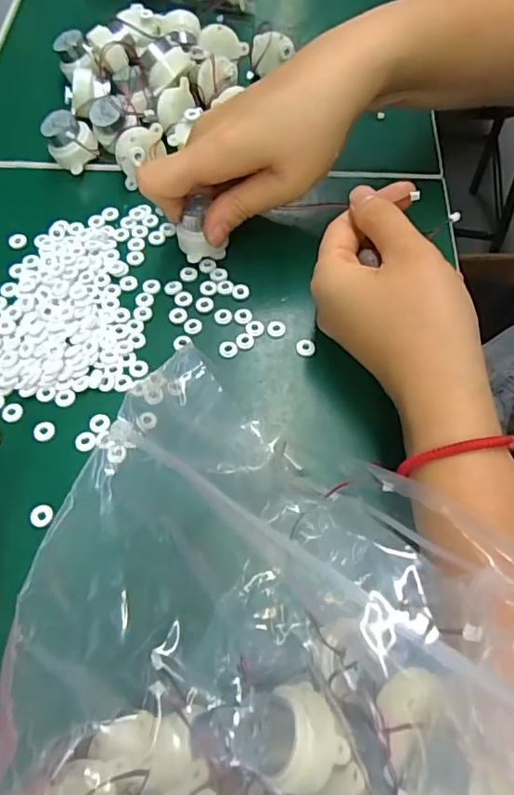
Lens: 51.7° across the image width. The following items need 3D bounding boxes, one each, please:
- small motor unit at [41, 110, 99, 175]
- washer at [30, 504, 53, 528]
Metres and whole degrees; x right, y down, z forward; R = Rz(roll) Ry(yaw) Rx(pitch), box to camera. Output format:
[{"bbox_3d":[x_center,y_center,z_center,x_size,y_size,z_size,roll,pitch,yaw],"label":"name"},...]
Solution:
[{"bbox_3d":[-0.127,-0.173,0.365,0.031,0.035,0.025,-13,65,-7],"label":"small motor unit"},{"bbox_3d":[-0.107,0.059,0.264,0.011,0.004,0.011,0,64,-1],"label":"washer"}]

